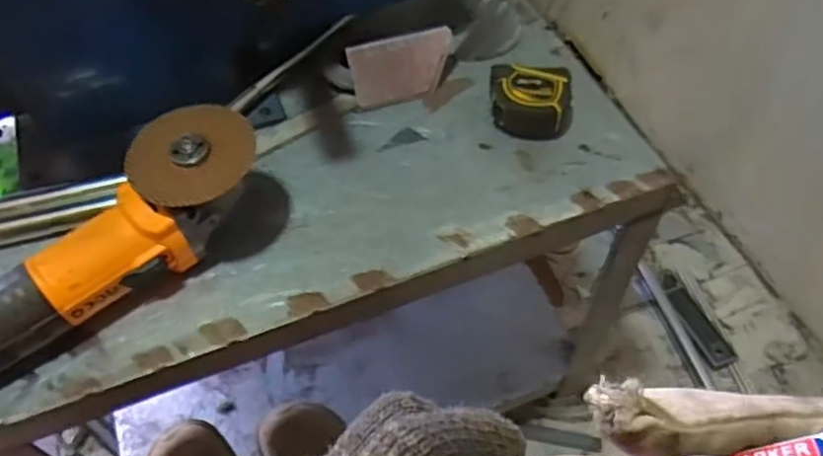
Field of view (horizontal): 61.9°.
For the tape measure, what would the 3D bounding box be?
[{"bbox_3d":[0.110,-0.117,0.639,0.079,0.039,0.065,6,57,6],"label":"tape measure"}]

